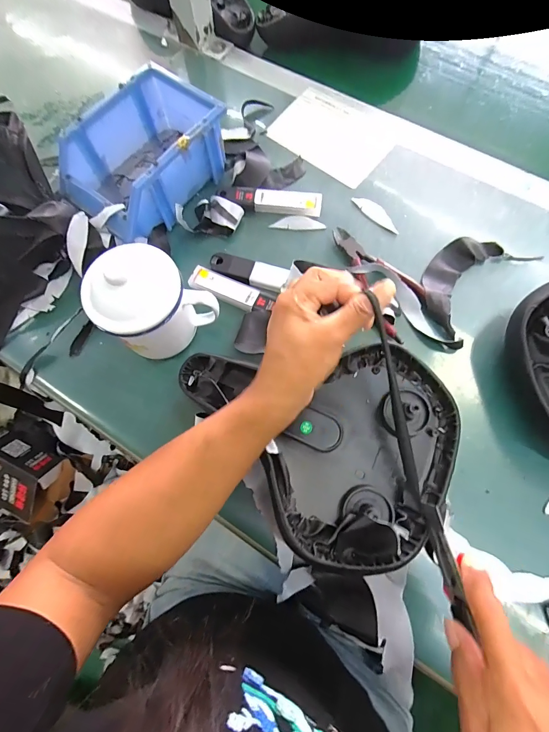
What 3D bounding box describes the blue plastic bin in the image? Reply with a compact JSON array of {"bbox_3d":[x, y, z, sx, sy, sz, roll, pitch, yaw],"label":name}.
[{"bbox_3d":[-0.145,-0.240,0.394,0.118,0.070,0.182,39,77,13],"label":"blue plastic bin"}]

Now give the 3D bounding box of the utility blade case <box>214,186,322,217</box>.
[{"bbox_3d":[-0.006,-0.199,0.415,0.124,0.014,0.030,9,73,5],"label":"utility blade case"}]

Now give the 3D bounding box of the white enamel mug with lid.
[{"bbox_3d":[-0.117,-0.057,0.321,0.091,0.101,0.086,31,76,11],"label":"white enamel mug with lid"}]

